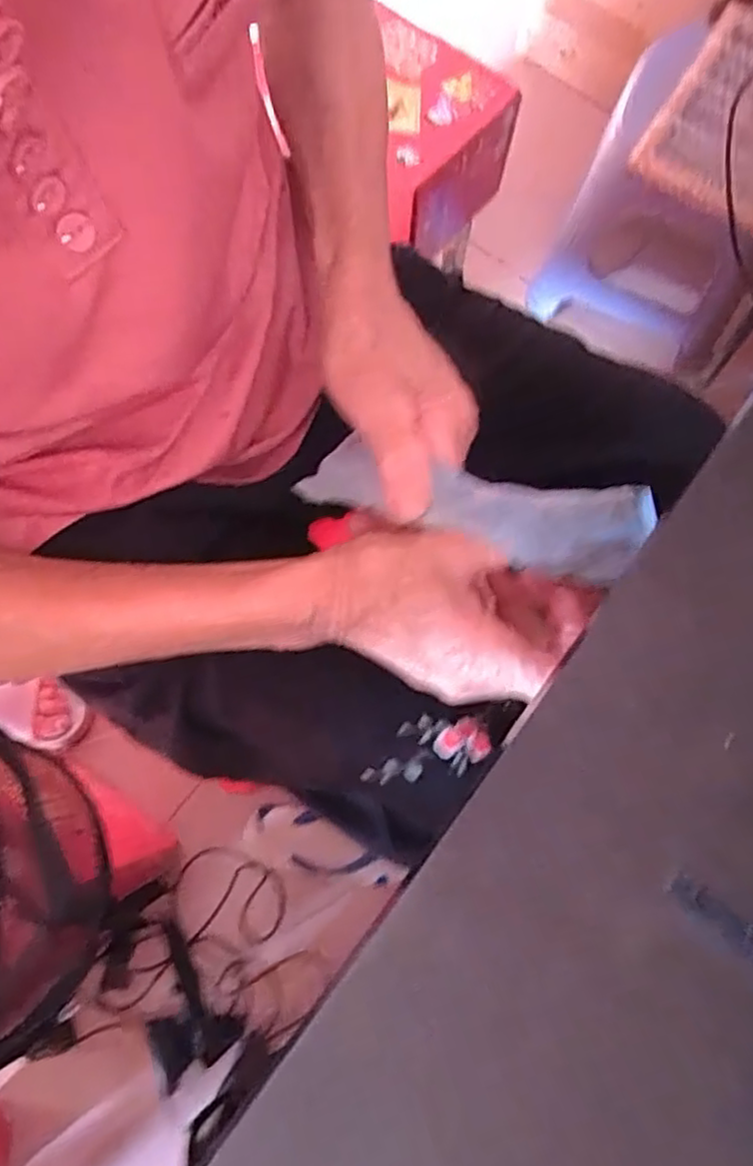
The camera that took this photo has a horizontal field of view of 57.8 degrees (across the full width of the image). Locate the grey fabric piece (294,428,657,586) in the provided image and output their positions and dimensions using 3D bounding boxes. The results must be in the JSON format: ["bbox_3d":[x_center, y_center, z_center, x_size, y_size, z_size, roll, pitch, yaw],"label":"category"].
[{"bbox_3d":[0.048,-0.036,0.317,0.166,0.037,0.051,11,74,0],"label":"grey fabric piece"}]

